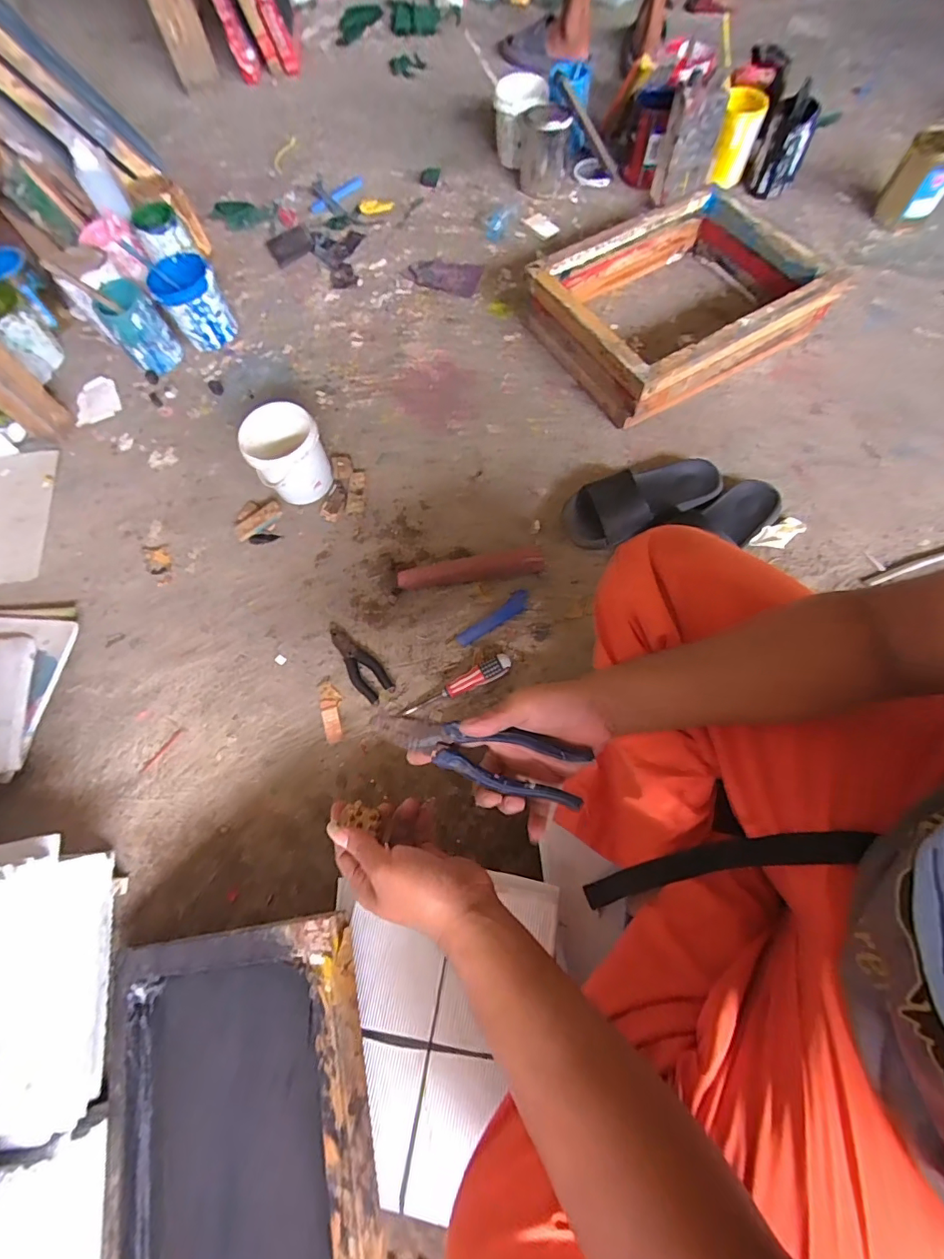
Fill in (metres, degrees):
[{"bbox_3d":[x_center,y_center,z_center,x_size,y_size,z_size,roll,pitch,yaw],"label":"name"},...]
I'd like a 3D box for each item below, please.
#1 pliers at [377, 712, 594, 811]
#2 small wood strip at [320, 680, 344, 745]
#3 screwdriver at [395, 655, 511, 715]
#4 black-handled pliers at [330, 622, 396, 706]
[{"bbox_3d":[0.005,0.107,0.431,0.190,0.013,0.050,13,73,6],"label":"pliers"},{"bbox_3d":[-0.215,0.124,0.749,0.032,0.015,0.094,-11,72,-2],"label":"small wood strip"},{"bbox_3d":[-0.023,0.090,0.739,0.179,0.035,0.033,-29,74,-7],"label":"screwdriver"},{"bbox_3d":[-0.184,0.050,0.772,0.047,0.017,0.153,-41,75,-10],"label":"black-handled pliers"}]

